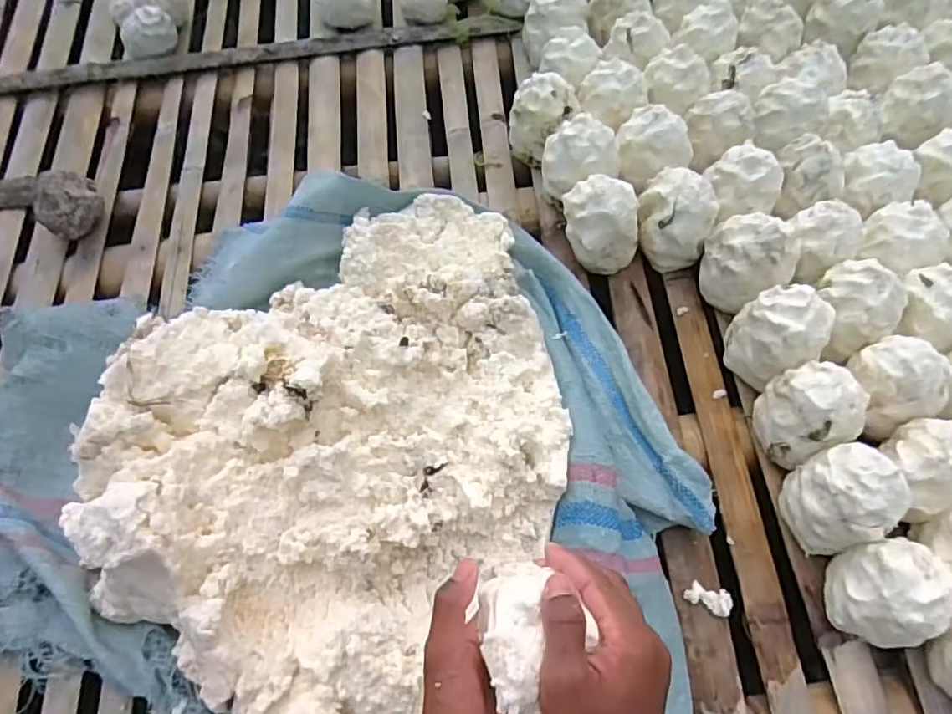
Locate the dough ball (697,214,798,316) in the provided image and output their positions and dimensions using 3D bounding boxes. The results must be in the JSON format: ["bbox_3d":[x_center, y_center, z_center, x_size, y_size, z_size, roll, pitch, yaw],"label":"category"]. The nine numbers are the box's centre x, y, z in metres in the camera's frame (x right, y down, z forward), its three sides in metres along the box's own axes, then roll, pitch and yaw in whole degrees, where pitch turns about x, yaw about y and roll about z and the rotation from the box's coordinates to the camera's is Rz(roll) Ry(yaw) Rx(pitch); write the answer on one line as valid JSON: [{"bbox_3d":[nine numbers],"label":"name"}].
[{"bbox_3d":[0.295,-0.100,0.678,0.091,0.101,0.074,33,68,17],"label":"dough ball"}]

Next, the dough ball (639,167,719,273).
[{"bbox_3d":[0.229,-0.158,0.707,0.085,0.098,0.081,0,63,1],"label":"dough ball"}]

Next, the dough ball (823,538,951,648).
[{"bbox_3d":[0.362,0.208,0.538,0.079,0.095,0.082,0,63,1],"label":"dough ball"}]

